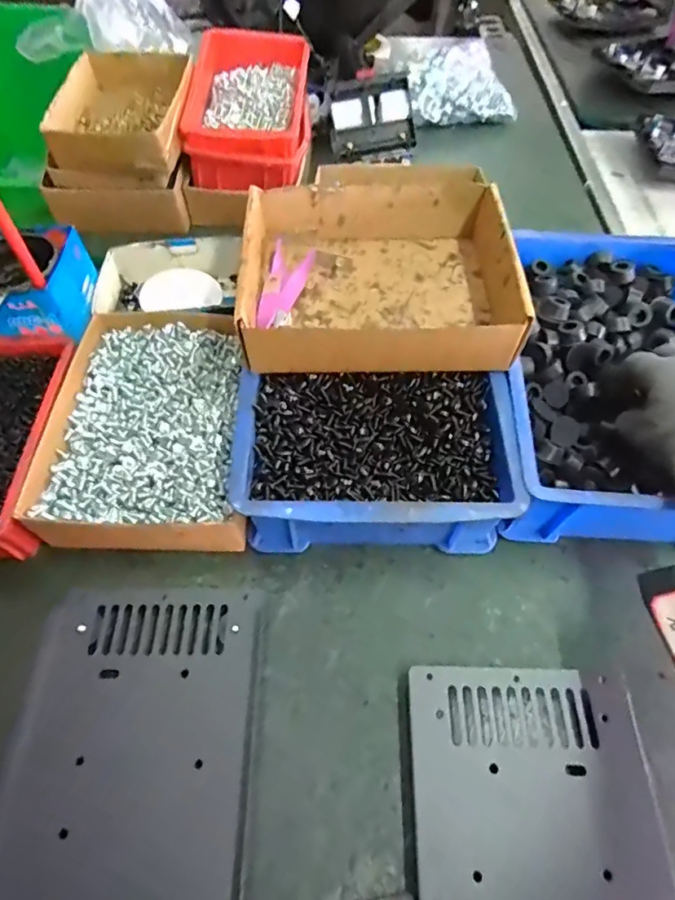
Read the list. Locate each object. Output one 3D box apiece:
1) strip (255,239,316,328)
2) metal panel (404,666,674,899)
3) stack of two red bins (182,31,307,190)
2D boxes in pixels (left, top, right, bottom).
[{"bbox_3d":[-0.045,-0.145,0.448,0.037,0.013,0.104,7,58,4],"label":"strip"},{"bbox_3d":[0.120,0.249,0.294,0.151,0.010,0.222,1,58,0],"label":"metal panel"},{"bbox_3d":[-0.106,-0.421,0.627,0.140,0.073,0.227,0,58,0],"label":"stack of two red bins"}]

